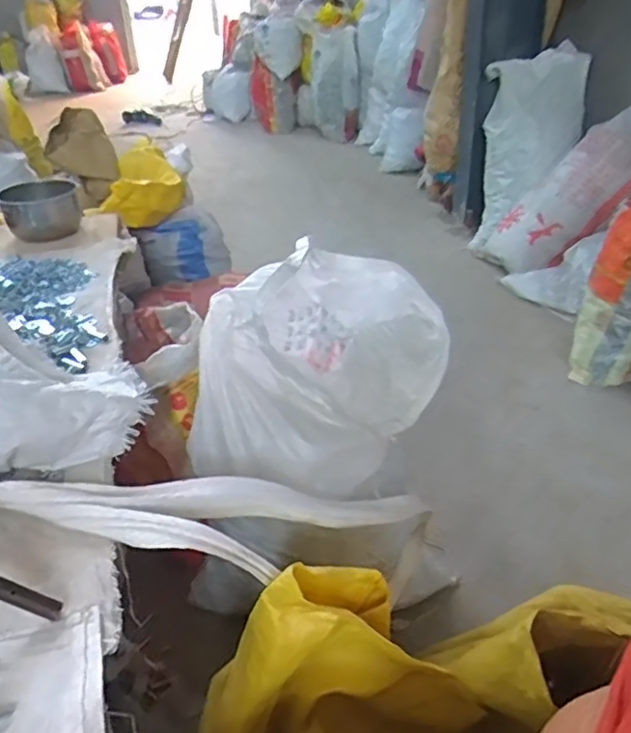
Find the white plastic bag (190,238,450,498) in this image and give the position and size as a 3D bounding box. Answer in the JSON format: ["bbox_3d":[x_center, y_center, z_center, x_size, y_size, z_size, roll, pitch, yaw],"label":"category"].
[{"bbox_3d":[0.005,0.002,0.926,0.256,0.289,0.355,26,42,36],"label":"white plastic bag"}]

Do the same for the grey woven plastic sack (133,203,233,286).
[{"bbox_3d":[-0.346,-0.318,1.652,0.116,0.167,0.224,27,42,36],"label":"grey woven plastic sack"}]

